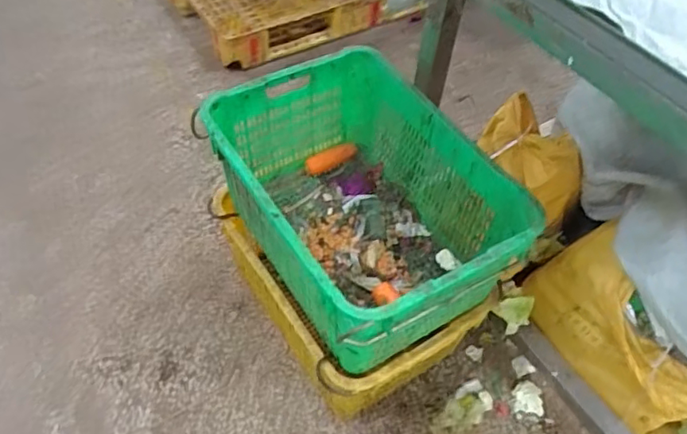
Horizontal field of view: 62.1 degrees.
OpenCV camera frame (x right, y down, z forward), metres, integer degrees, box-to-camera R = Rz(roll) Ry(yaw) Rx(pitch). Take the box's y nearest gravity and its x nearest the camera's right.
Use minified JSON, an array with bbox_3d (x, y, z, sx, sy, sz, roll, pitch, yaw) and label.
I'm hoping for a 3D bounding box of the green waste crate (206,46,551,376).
[{"bbox_3d":[0.033,-0.030,1.166,0.425,0.292,0.600,-26,59,-21],"label":"green waste crate"}]

